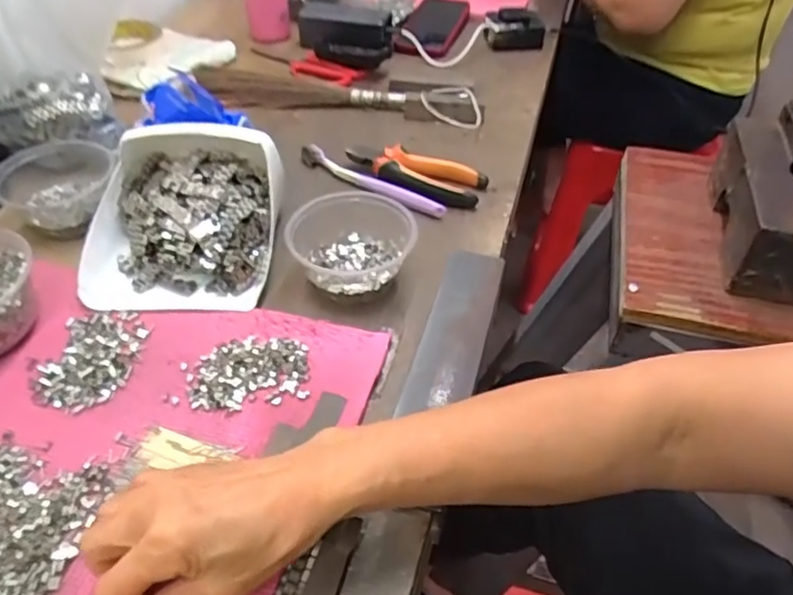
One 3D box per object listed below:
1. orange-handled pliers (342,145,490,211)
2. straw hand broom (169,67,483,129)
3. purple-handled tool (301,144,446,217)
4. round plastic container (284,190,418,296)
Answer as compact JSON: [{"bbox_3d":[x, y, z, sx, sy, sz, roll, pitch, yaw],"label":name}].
[{"bbox_3d":[0.016,-0.128,0.622,0.148,0.024,0.056,19,47,16],"label":"orange-handled pliers"},{"bbox_3d":[-0.091,-0.257,0.745,0.387,0.020,0.078,7,45,4],"label":"straw hand broom"},{"bbox_3d":[-0.029,-0.120,0.619,0.177,0.019,0.017,28,50,23],"label":"purple-handled tool"},{"bbox_3d":[-0.041,-0.045,0.525,0.107,0.053,0.107,2,45,-2],"label":"round plastic container"}]

